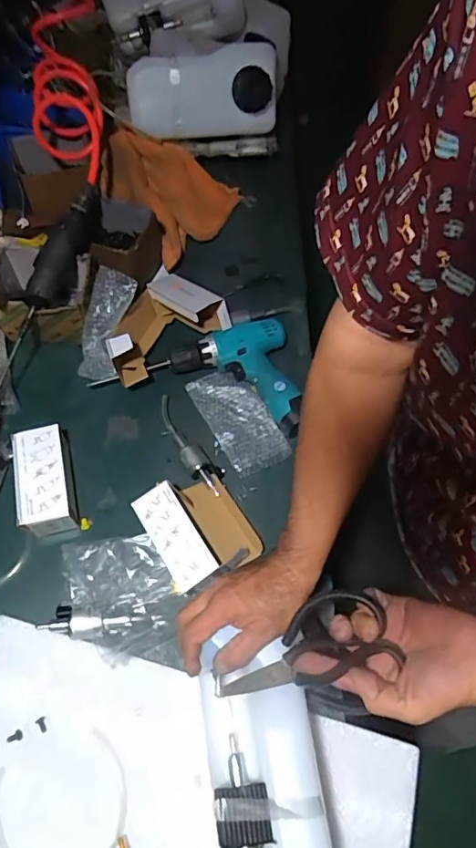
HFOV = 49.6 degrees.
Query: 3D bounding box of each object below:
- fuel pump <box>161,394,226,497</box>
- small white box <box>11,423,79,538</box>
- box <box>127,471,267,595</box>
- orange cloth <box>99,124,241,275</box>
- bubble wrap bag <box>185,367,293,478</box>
[{"bbox_3d":[-0.073,0.025,0.731,0.042,0.035,0.167,-34,69,-19],"label":"fuel pump"},{"bbox_3d":[-0.256,0.071,0.687,0.068,0.053,0.144,-12,63,-9],"label":"small white box"},{"bbox_3d":[-0.049,0.132,0.656,0.120,0.065,0.133,-29,67,-17],"label":"box"},{"bbox_3d":[-0.131,-0.423,0.925,0.218,0.112,0.228,34,66,15],"label":"orange cloth"},{"bbox_3d":[0.001,-0.009,0.765,0.088,0.012,0.172,-26,66,-15],"label":"bubble wrap bag"}]

